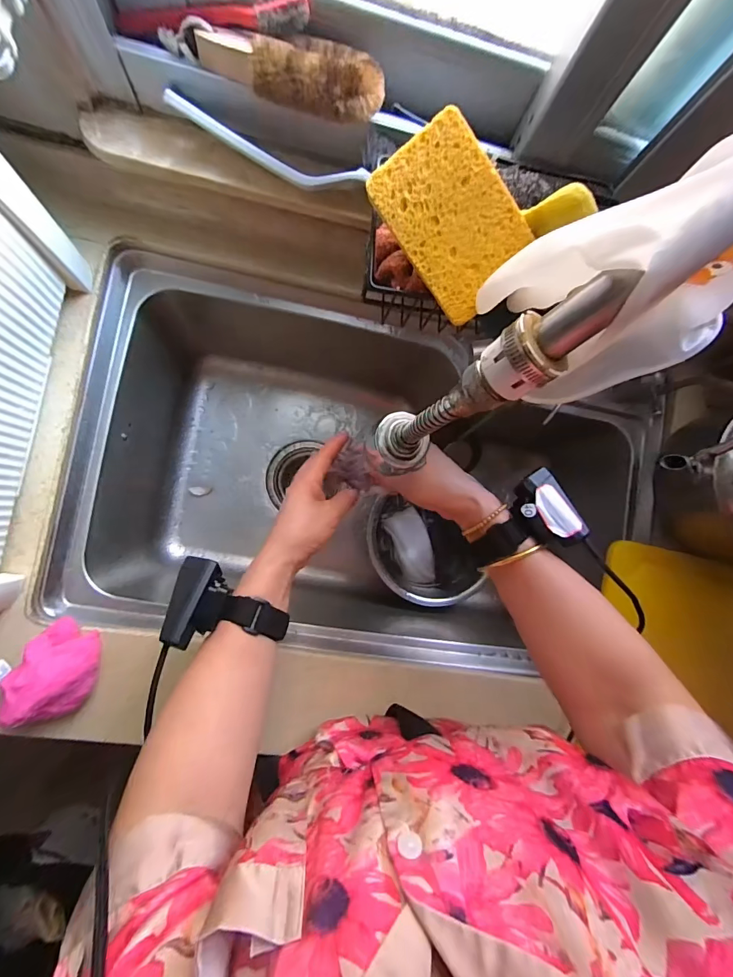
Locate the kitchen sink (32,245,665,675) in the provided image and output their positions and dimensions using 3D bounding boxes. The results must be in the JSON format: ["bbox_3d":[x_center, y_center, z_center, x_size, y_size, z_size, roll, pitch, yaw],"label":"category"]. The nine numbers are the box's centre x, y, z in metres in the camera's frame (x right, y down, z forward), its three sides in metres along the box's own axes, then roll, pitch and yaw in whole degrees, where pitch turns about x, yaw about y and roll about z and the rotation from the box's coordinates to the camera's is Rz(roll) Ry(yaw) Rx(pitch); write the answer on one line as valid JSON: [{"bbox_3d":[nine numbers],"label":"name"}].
[{"bbox_3d":[0.021,-0.020,0.597,0.729,0.233,0.449,10,86,-8],"label":"kitchen sink"}]

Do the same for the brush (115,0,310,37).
[{"bbox_3d":[-0.131,-0.387,0.332,0.172,0.018,0.025,13,85,13],"label":"brush"}]

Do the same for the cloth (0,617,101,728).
[{"bbox_3d":[-0.302,0.178,0.395,0.082,0.061,0.078,-39,93,-8],"label":"cloth"}]

